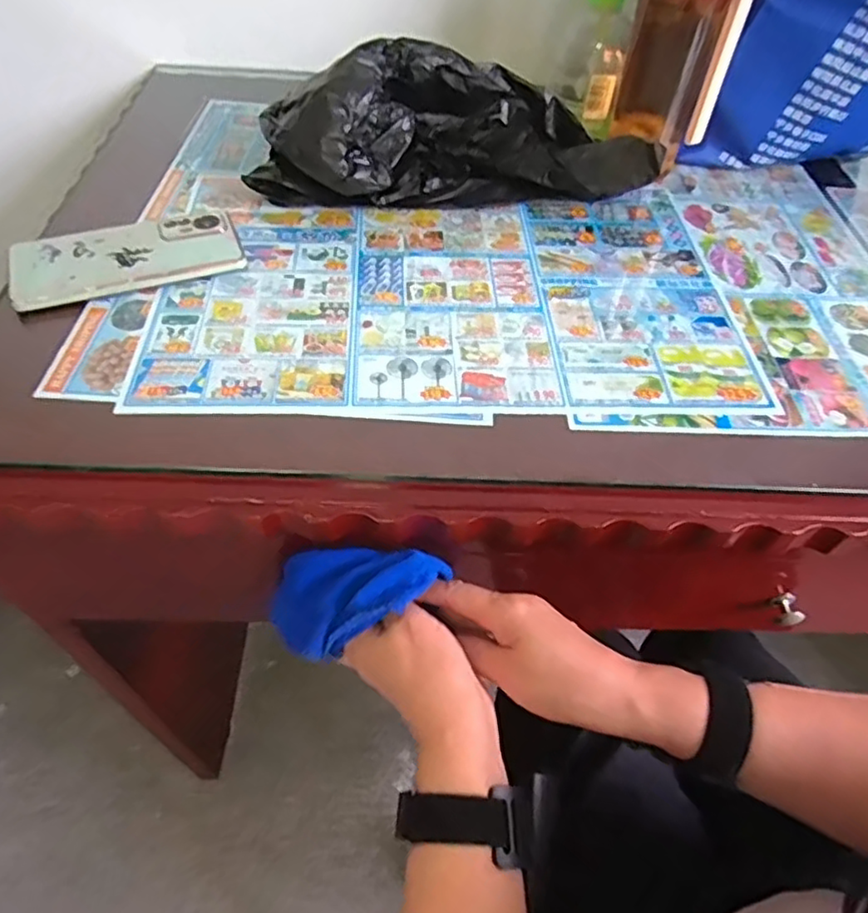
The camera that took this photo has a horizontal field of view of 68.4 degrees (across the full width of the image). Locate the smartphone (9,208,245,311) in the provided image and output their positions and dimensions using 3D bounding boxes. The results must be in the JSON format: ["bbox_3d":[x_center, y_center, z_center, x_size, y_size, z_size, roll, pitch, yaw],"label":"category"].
[{"bbox_3d":[-0.231,-0.152,0.486,0.160,0.015,0.076,-19,56,-17],"label":"smartphone"}]

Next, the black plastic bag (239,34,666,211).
[{"bbox_3d":[0.014,-0.281,0.547,0.317,0.097,0.122,-3,53,-5],"label":"black plastic bag"}]

